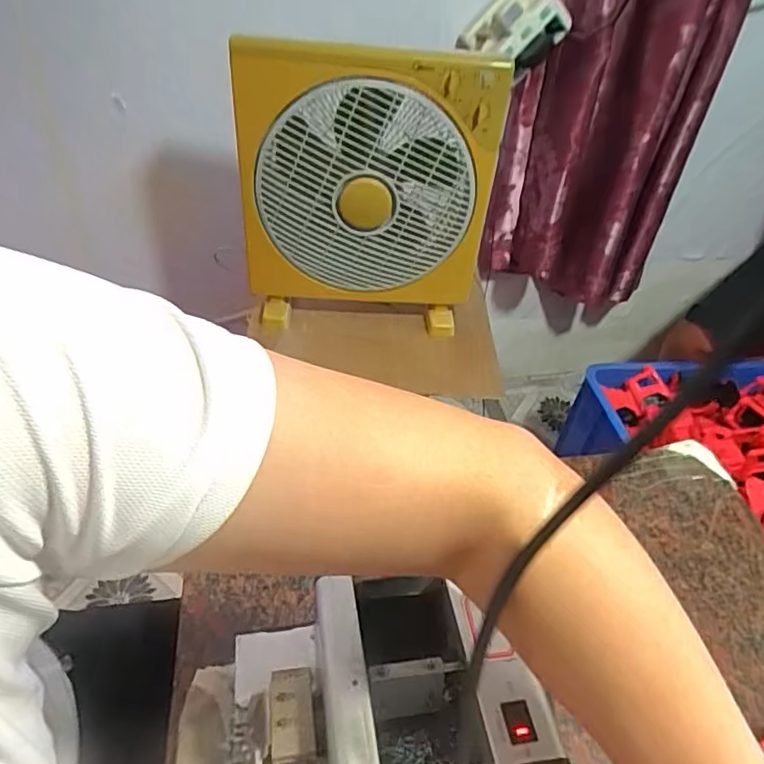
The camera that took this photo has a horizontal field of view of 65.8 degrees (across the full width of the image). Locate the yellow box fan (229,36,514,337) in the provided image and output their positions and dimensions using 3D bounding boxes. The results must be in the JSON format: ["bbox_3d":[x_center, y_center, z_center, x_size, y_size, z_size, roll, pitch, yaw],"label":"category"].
[{"bbox_3d":[-0.031,-0.271,0.898,0.384,0.423,0.114,6,41,-1],"label":"yellow box fan"}]

